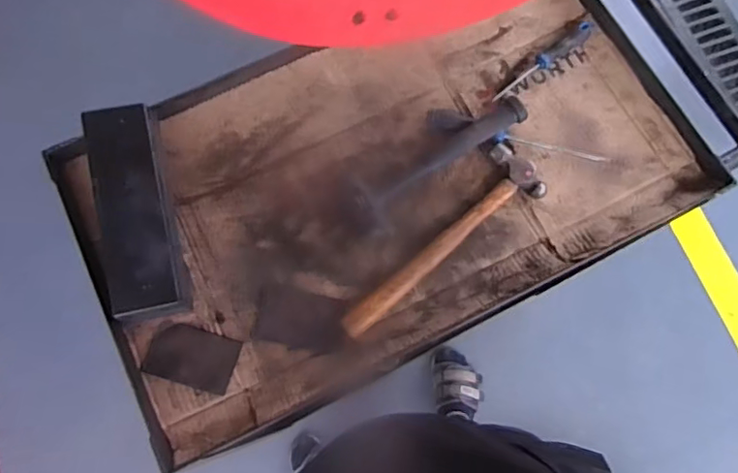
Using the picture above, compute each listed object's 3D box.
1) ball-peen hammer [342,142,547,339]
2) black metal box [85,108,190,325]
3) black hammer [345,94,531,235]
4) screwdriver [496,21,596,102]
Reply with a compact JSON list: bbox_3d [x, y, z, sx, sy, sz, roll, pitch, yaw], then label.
[{"bbox_3d":[0.087,0.001,0.753,0.328,0.026,0.087,-36,77,-10],"label":"ball-peen hammer"},{"bbox_3d":[-0.305,-0.033,0.730,0.095,0.056,0.274,-11,88,-3],"label":"black metal box"},{"bbox_3d":[0.094,-0.108,0.774,0.269,0.045,0.075,-39,78,-10],"label":"black hammer"},{"bbox_3d":[0.258,-0.256,0.829,0.186,0.025,0.025,-40,78,0],"label":"screwdriver"}]

